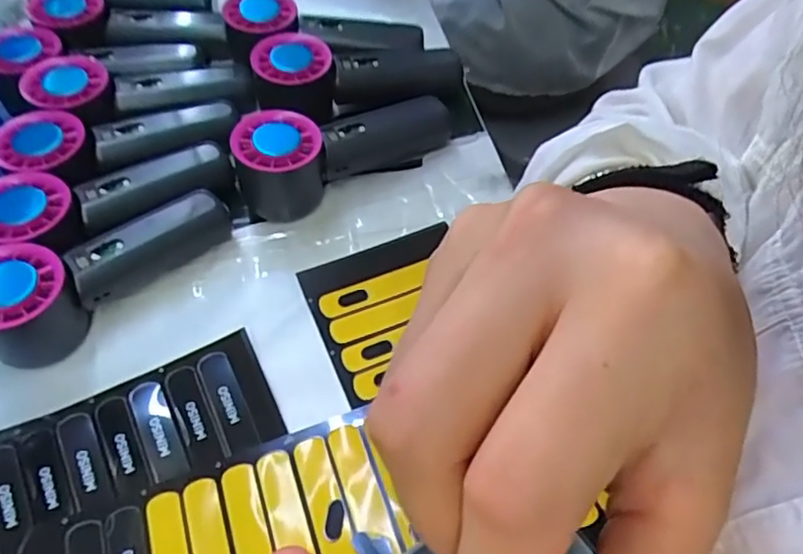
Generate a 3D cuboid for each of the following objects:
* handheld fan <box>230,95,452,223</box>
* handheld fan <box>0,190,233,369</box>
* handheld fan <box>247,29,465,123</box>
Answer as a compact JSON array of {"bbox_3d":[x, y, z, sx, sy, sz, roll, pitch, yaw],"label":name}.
[{"bbox_3d":[-0.038,-0.096,0.423,0.158,0.058,0.051,-28,59,-13],"label":"handheld fan"},{"bbox_3d":[-0.179,-0.008,0.366,0.156,0.057,0.050,-35,61,-17],"label":"handheld fan"},{"bbox_3d":[-0.033,-0.153,0.475,0.169,0.060,0.050,-9,55,-25],"label":"handheld fan"}]

